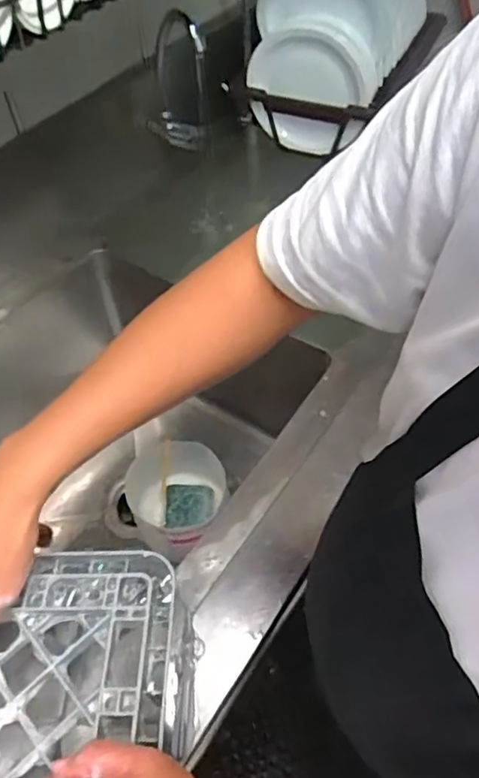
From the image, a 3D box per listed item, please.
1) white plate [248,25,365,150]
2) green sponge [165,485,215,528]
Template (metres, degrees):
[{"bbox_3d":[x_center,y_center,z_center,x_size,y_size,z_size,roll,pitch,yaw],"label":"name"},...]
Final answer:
[{"bbox_3d":[0.115,-0.545,1.100,0.205,0.208,0.042,17,41,-3],"label":"white plate"},{"bbox_3d":[-0.081,0.190,0.977,0.080,0.033,0.069,0,53,2],"label":"green sponge"}]

